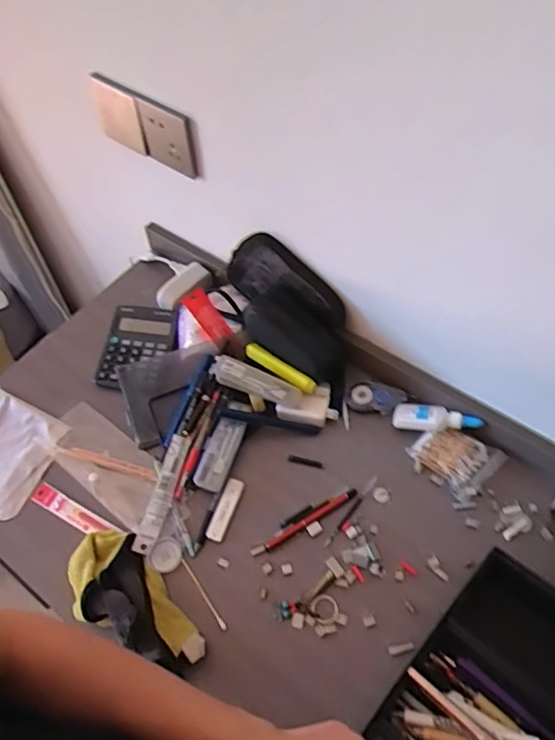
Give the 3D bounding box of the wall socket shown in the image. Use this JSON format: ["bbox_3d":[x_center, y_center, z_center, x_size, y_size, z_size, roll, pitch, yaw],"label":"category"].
[{"bbox_3d":[-0.183,-0.330,0.748,0.192,0.096,0.016,31,64,21],"label":"wall socket"}]

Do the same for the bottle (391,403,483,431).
[{"bbox_3d":[0.210,0.064,0.724,0.109,0.025,0.039,3,64,21],"label":"bottle"}]

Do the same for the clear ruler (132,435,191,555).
[{"bbox_3d":[-0.146,0.154,0.691,0.025,0.009,0.151,16,61,2],"label":"clear ruler"}]

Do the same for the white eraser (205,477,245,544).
[{"bbox_3d":[-0.065,0.173,0.689,0.021,0.011,0.081,17,60,13],"label":"white eraser"}]

